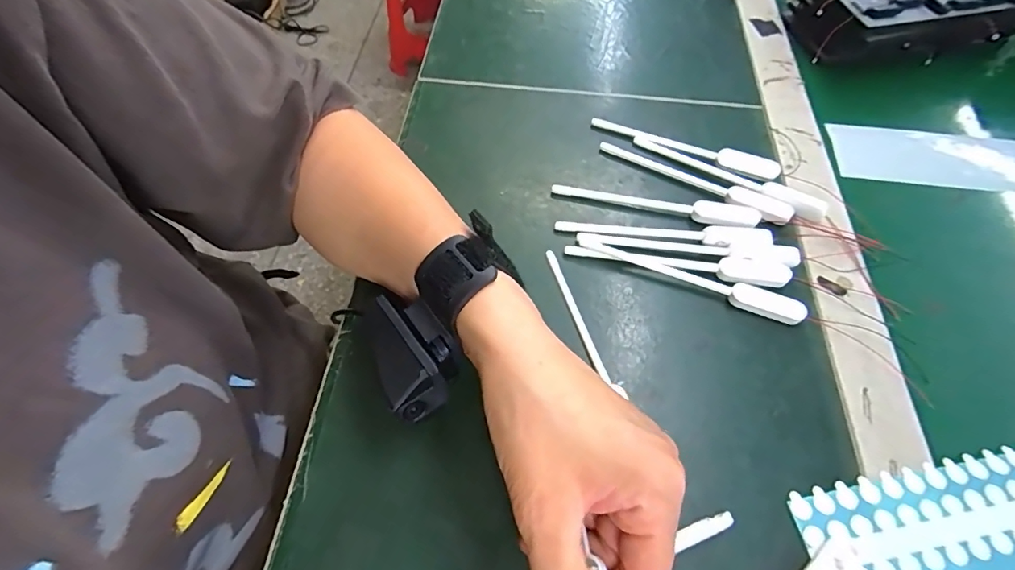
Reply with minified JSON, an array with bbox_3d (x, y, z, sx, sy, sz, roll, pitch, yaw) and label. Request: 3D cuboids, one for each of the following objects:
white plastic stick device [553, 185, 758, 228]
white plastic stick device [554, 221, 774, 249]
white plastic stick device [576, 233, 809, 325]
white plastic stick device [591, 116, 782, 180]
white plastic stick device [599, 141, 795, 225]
[{"bbox_3d":[0.104,-0.057,0.342,0.144,0.009,0.020,11,59,5],"label":"white plastic stick device"},{"bbox_3d":[0.105,-0.036,0.327,0.142,0.012,0.016,5,59,1],"label":"white plastic stick device"},{"bbox_3d":[0.117,-0.007,0.314,0.147,0.010,0.016,22,61,11],"label":"white plastic stick device"},{"bbox_3d":[0.137,-0.110,0.376,0.145,0.012,0.020,24,61,12],"label":"white plastic stick device"},{"bbox_3d":[0.136,-0.078,0.354,0.144,0.008,0.018,27,62,14],"label":"white plastic stick device"}]

